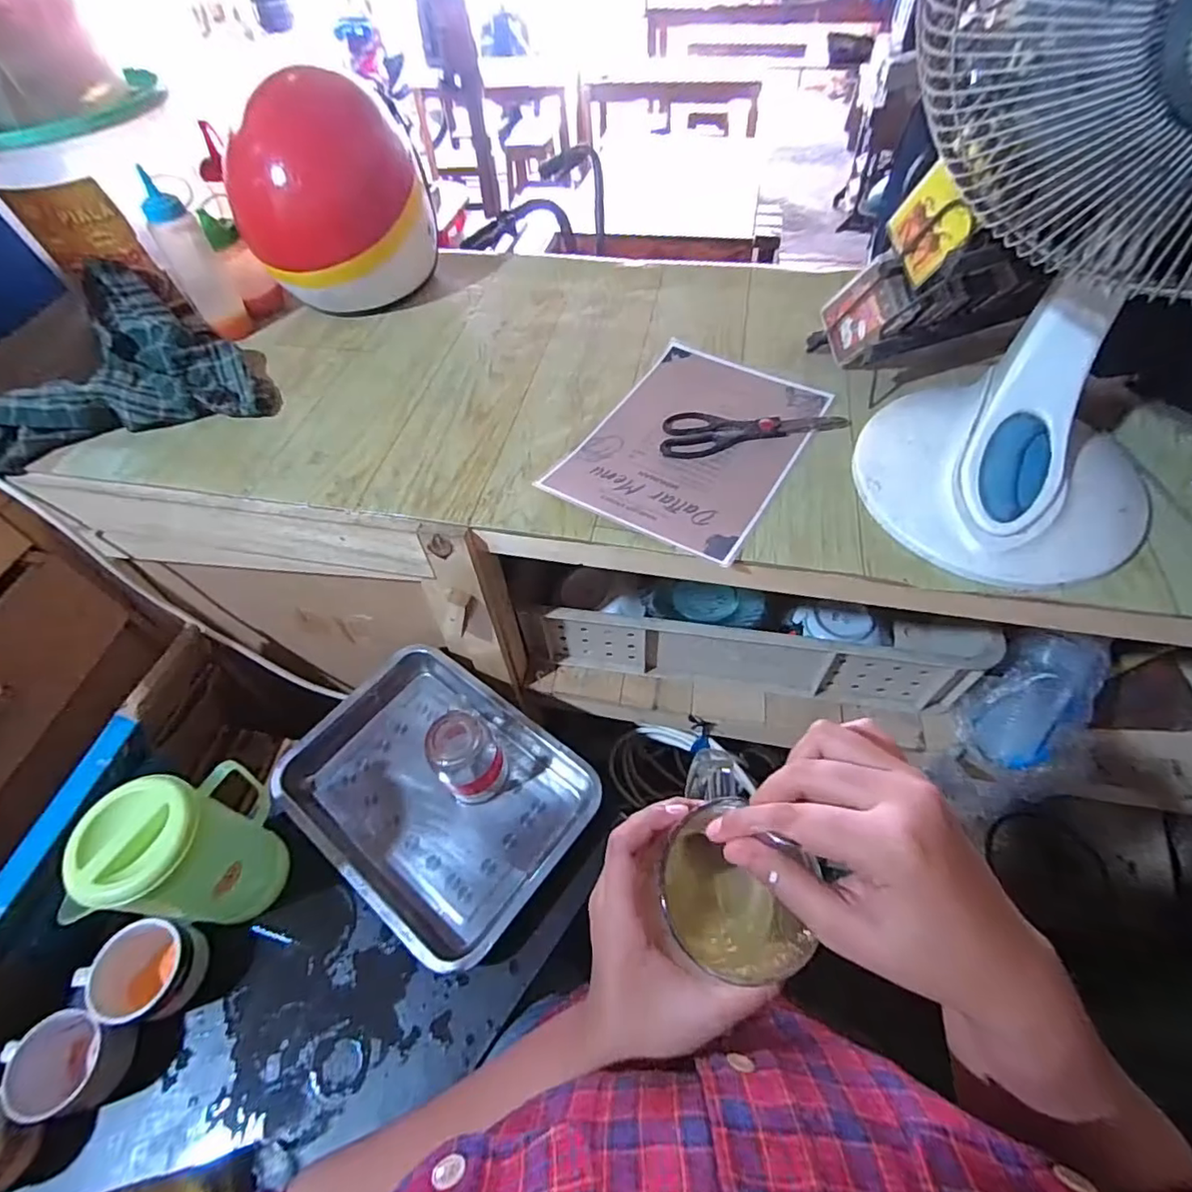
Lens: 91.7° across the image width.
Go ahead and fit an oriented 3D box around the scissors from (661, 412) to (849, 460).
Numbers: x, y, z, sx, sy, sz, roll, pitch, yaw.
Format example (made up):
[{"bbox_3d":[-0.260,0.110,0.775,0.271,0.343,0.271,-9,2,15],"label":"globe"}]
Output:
[{"bbox_3d":[0.173,-0.187,0.637,0.207,0.012,0.059,-9,56,-2],"label":"scissors"}]

